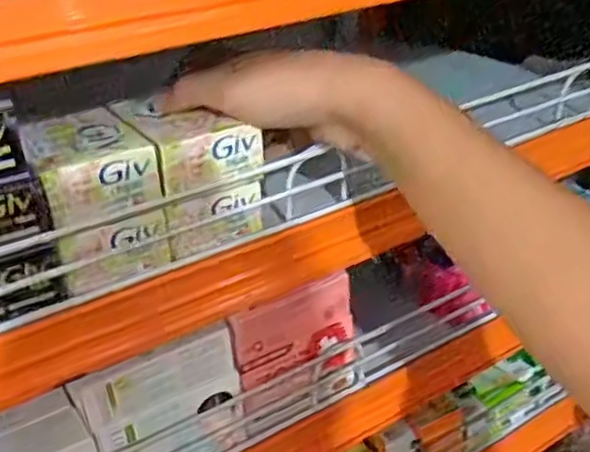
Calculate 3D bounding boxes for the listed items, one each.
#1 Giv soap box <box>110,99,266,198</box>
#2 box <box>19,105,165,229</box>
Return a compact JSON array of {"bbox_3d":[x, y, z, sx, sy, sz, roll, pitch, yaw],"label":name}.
[{"bbox_3d":[-0.061,-0.050,0.387,0.057,0.029,0.075,-19,32,-27],"label":"Giv soap box"},{"bbox_3d":[-0.110,-0.035,0.365,0.056,0.031,0.076,-17,31,-24],"label":"box"}]

